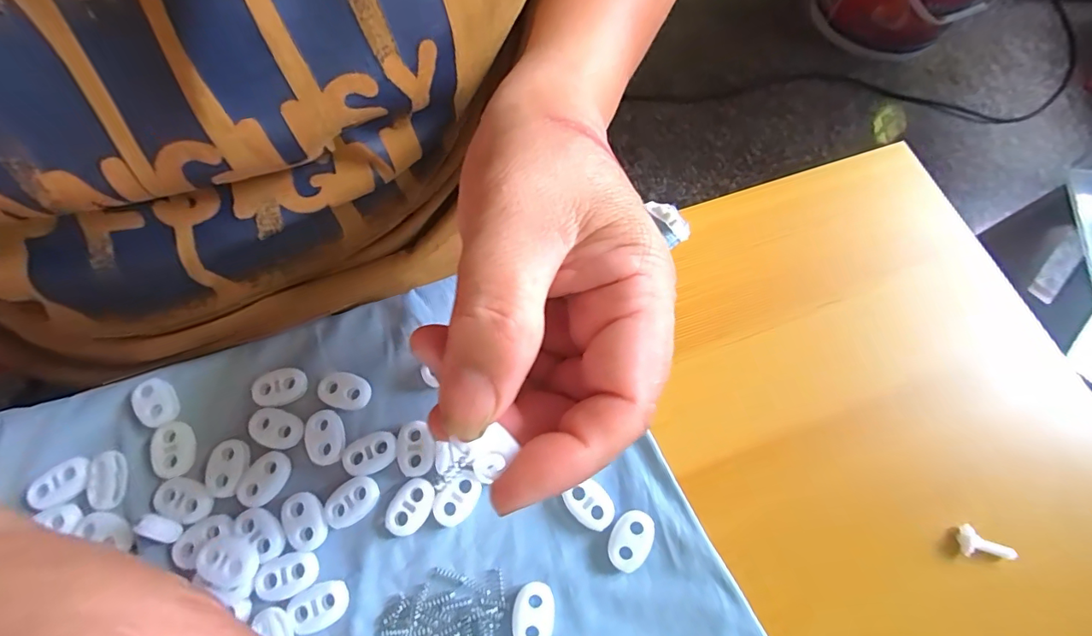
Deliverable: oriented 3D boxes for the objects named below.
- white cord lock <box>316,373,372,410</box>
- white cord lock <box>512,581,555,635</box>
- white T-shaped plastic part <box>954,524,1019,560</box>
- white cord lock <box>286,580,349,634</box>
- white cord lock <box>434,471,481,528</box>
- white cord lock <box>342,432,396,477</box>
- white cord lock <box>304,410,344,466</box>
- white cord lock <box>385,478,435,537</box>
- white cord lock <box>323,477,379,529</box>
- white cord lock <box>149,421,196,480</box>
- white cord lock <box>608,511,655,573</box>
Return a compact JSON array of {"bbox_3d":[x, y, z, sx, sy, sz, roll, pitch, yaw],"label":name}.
[{"bbox_3d":[-0.087,0.032,0.207,0.022,0.005,0.014,9,70,2],"label":"white cord lock"},{"bbox_3d":[-0.005,0.112,0.180,0.015,0.004,0.023,2,70,0],"label":"white cord lock"},{"bbox_3d":[0.173,0.090,0.188,0.019,0.008,0.011,17,71,18],"label":"white T-shaped plastic part"},{"bbox_3d":[-0.084,0.107,0.178,0.019,0.007,0.014,-20,72,-8],"label":"white cord lock"},{"bbox_3d":[-0.035,0.073,0.193,0.014,0.004,0.022,43,75,13],"label":"white cord lock"},{"bbox_3d":[-0.072,0.055,0.196,0.022,0.004,0.015,-23,72,-9],"label":"white cord lock"},{"bbox_3d":[-0.092,0.049,0.198,0.016,0.004,0.022,-16,71,-7],"label":"white cord lock"},{"bbox_3d":[-0.054,0.075,0.191,0.015,0.004,0.022,35,73,11],"label":"white cord lock"},{"bbox_3d":[-0.077,0.073,0.190,0.021,0.004,0.015,-40,75,-14],"label":"white cord lock"},{"bbox_3d":[-0.153,0.053,0.196,0.015,0.004,0.023,-22,72,-9],"label":"white cord lock"},{"bbox_3d":[0.033,0.087,0.188,0.015,0.004,0.023,25,71,8],"label":"white cord lock"}]

